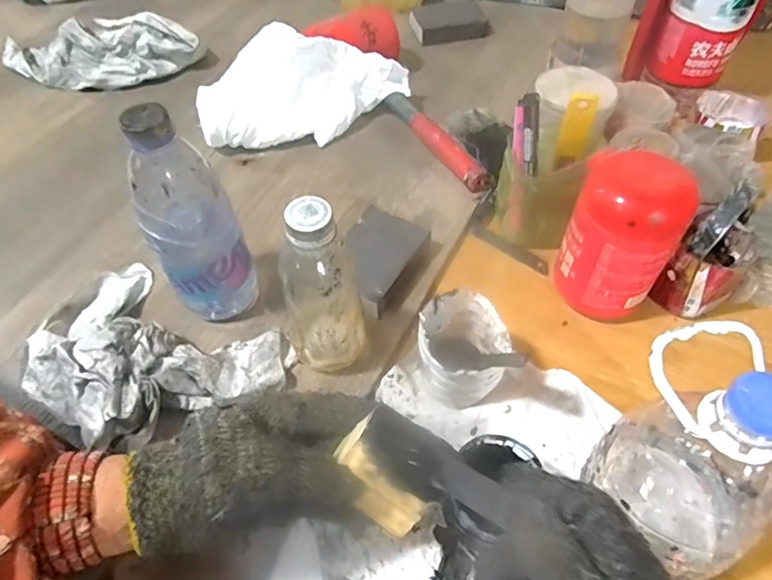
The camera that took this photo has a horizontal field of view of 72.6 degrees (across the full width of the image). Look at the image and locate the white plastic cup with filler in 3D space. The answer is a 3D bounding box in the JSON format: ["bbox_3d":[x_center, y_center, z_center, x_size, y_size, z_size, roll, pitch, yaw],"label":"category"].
[{"bbox_3d":[0.058,0.051,0.417,0.063,0.064,0.070,-21,55,-14],"label":"white plastic cup with filler"}]

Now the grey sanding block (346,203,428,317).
[{"bbox_3d":[-0.011,-0.026,0.487,0.063,0.031,0.100,24,57,19],"label":"grey sanding block"}]

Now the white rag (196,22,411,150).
[{"bbox_3d":[-0.104,-0.248,0.630,0.262,0.094,0.129,-9,53,-5],"label":"white rag"}]

